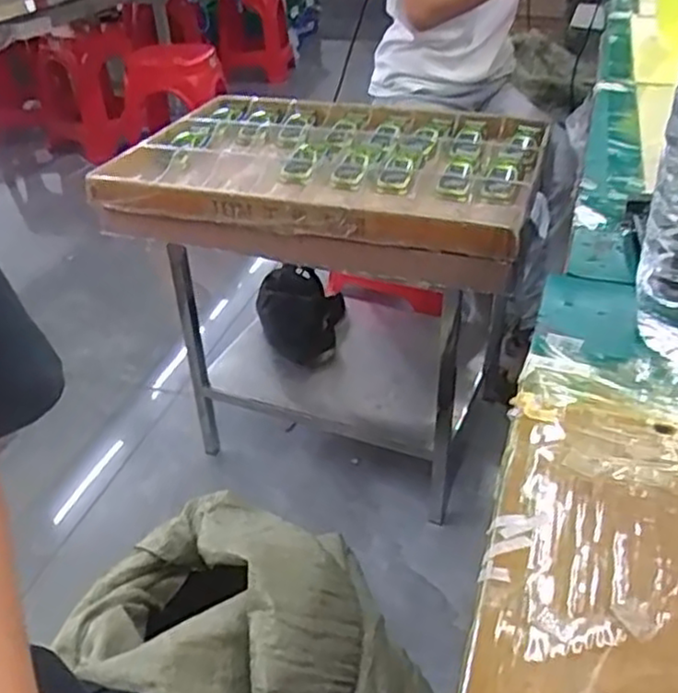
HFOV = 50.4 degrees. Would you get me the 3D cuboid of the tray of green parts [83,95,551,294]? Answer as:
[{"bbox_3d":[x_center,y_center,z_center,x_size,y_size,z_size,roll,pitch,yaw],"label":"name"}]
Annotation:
[{"bbox_3d":[-0.012,-0.271,1.165,0.632,0.112,0.413,9,36,16],"label":"tray of green parts"}]

